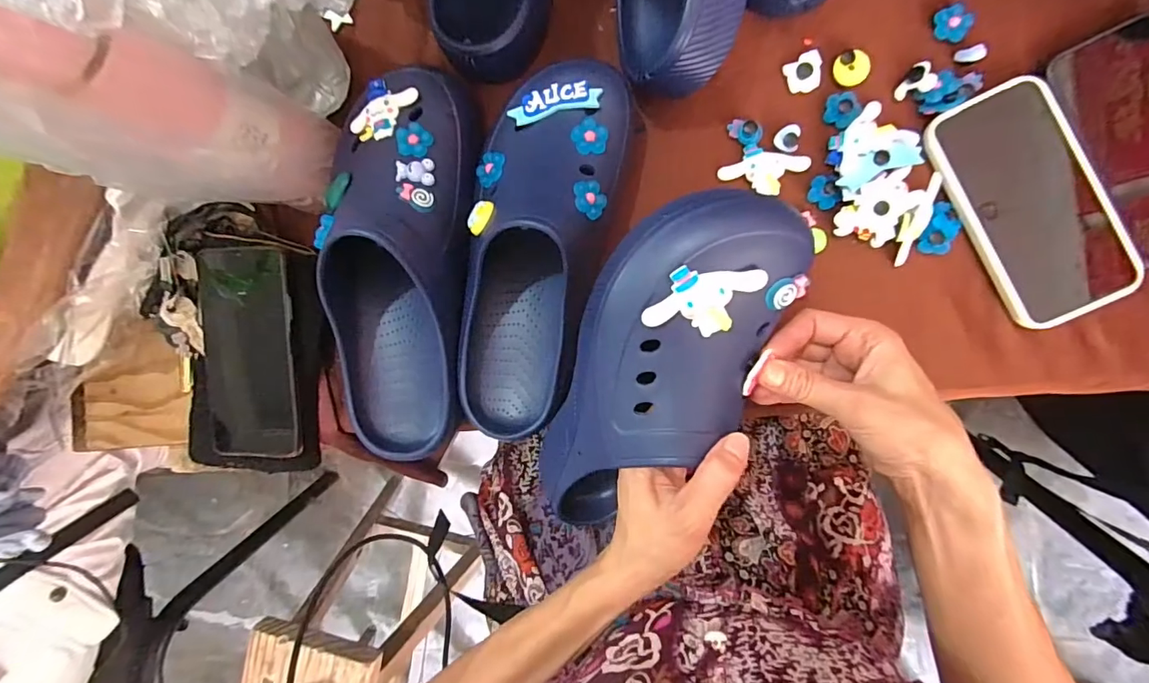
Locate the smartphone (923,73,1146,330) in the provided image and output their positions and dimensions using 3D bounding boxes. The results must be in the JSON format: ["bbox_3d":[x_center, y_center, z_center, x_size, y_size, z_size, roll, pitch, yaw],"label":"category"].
[{"bbox_3d":[0.320,-0.097,0.348,0.086,0.013,0.165,-27,89,7],"label":"smartphone"}]

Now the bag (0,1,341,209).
[{"bbox_3d":[-0.247,-0.127,0.291,0.063,0.243,0.106,21,94,6],"label":"bag"}]

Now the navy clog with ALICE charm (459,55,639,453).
[{"bbox_3d":[-0.031,-0.062,0.358,0.101,0.091,0.272,14,94,6],"label":"navy clog with ALICE charm"}]

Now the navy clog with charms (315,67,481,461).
[{"bbox_3d":[-0.136,-0.054,0.354,0.110,0.085,0.278,3,93,7],"label":"navy clog with charms"}]

